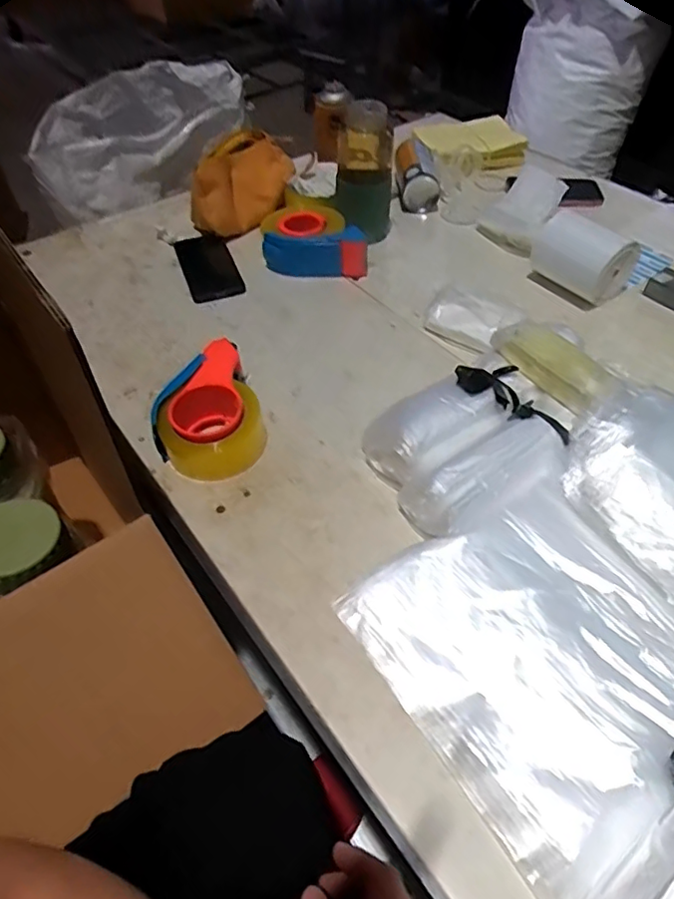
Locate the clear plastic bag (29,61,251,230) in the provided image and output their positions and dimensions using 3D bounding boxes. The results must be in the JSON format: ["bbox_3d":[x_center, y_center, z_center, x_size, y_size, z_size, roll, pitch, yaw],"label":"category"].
[{"bbox_3d":[-0.380,-0.574,1.072,0.224,0.141,0.437,35,58,27],"label":"clear plastic bag"}]

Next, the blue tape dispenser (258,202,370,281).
[{"bbox_3d":[-0.035,-0.327,0.898,0.159,0.058,0.145,-1,49,0],"label":"blue tape dispenser"}]

